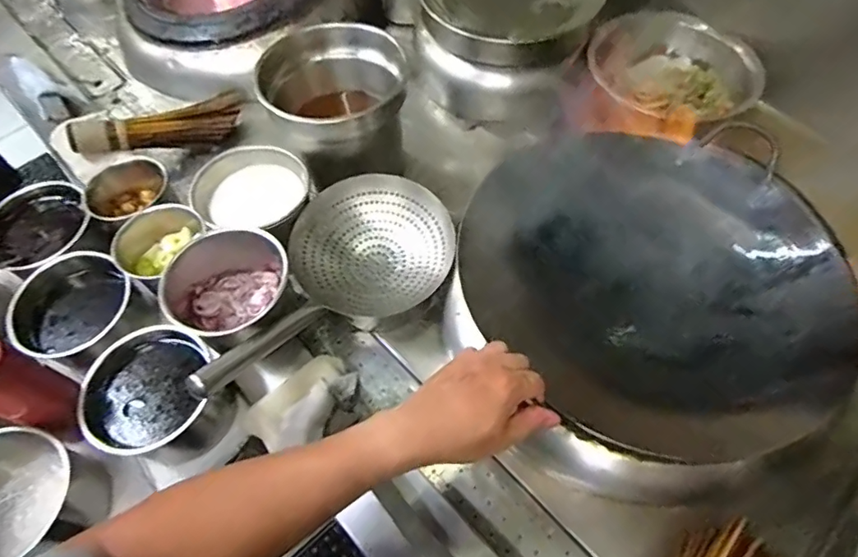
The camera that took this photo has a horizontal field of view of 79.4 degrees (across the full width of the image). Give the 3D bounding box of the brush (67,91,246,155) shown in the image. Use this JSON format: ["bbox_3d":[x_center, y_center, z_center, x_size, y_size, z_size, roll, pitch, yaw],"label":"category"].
[{"bbox_3d":[-0.500,-0.289,0.972,0.296,0.057,0.066,-22,59,-27],"label":"brush"}]

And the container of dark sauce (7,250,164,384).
[{"bbox_3d":[-0.489,0.056,0.752,0.163,0.120,0.152,-1,59,1],"label":"container of dark sauce"}]

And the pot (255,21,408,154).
[{"bbox_3d":[-0.157,-0.292,0.860,0.207,0.142,0.227,-1,59,1],"label":"pot"}]

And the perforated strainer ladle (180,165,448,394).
[{"bbox_3d":[-0.150,0.007,0.726,0.216,0.101,0.426,30,51,18],"label":"perforated strainer ladle"}]

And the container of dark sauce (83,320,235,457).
[{"bbox_3d":[-0.341,0.160,0.676,0.153,0.116,0.157,-1,59,1],"label":"container of dark sauce"}]

